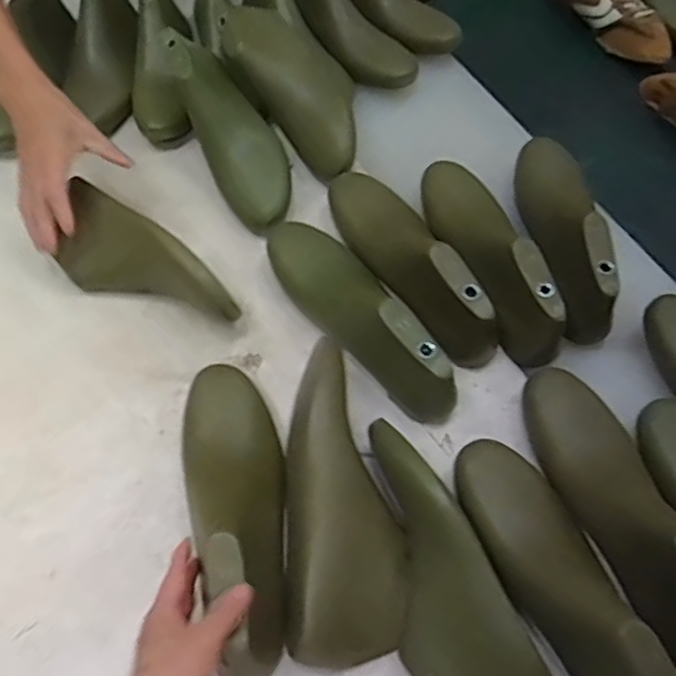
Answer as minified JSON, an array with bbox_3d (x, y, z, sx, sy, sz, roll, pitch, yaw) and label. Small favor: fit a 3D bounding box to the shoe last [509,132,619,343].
[{"bbox_3d":[0.251,-0.127,0.691,0.088,0.099,0.244,6,61,4],"label":"shoe last"}]

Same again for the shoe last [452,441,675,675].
[{"bbox_3d":[0.186,0.197,0.507,0.080,0.088,0.261,-26,63,-12],"label":"shoe last"}]

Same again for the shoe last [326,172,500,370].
[{"bbox_3d":[0.079,-0.099,0.669,0.087,0.088,0.276,-25,63,-13],"label":"shoe last"}]

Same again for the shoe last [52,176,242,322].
[{"bbox_3d":[-0.216,-0.074,0.668,0.242,0.075,0.084,35,67,18],"label":"shoe last"}]

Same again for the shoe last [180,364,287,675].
[{"bbox_3d":[-0.085,0.140,0.539,0.081,0.086,0.267,-10,59,-5],"label":"shoe last"}]

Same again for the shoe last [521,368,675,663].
[{"bbox_3d":[0.245,0.139,0.535,0.080,0.091,0.266,-18,62,-8],"label":"shoe last"}]

